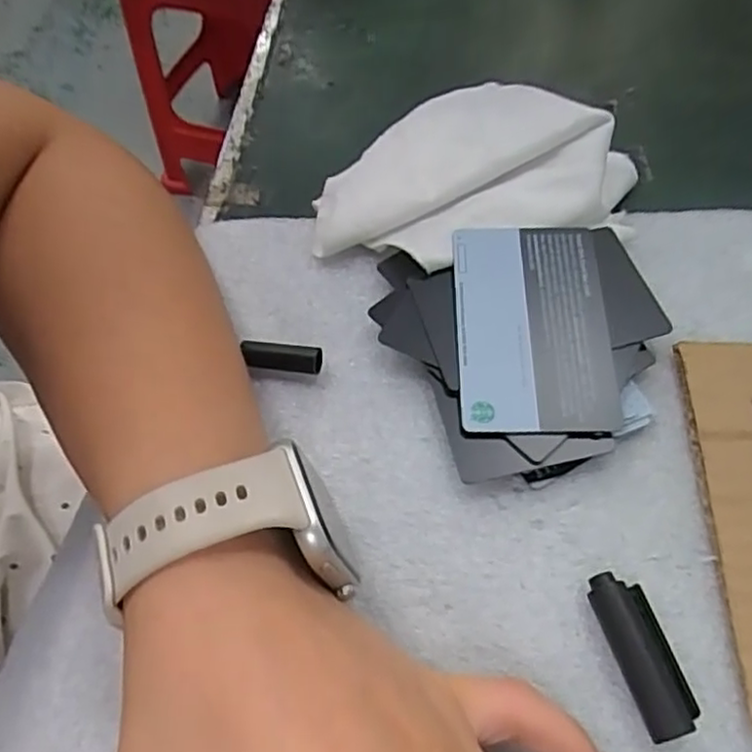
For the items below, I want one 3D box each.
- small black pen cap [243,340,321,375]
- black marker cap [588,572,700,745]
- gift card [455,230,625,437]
[{"bbox_3d":[-0.034,-0.006,0.252,0.029,0.010,0.009,5,59,7],"label":"small black pen cap"},{"bbox_3d":[0.076,0.079,0.196,0.015,0.010,0.044,-17,59,-6],"label":"black marker cap"},{"bbox_3d":[0.056,-0.019,0.244,0.053,0.005,0.081,0,66,1],"label":"gift card"}]

